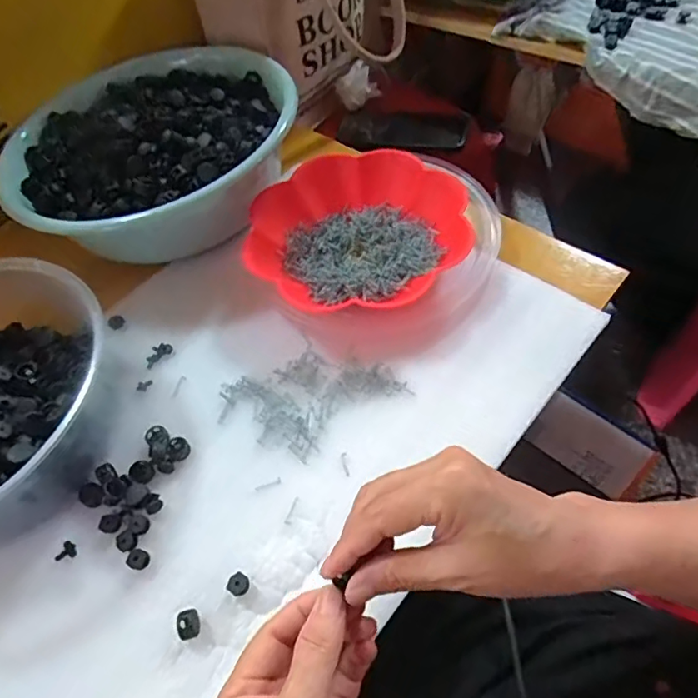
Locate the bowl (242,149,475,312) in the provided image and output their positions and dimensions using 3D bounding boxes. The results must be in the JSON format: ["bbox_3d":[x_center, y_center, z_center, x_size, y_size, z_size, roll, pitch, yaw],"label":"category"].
[{"bbox_3d":[0.006,-0.112,0.511,0.194,0.047,0.192,-3,55,5],"label":"bowl"}]

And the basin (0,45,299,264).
[{"bbox_3d":[-0.207,-0.220,0.576,0.284,0.090,0.268,-3,55,5],"label":"basin"}]

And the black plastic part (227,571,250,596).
[{"bbox_3d":[-0.078,0.166,0.378,0.016,0.012,0.014,22,60,21],"label":"black plastic part"}]

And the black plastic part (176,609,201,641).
[{"bbox_3d":[-0.108,0.187,0.364,0.013,0.017,0.018,-17,55,-5],"label":"black plastic part"}]

